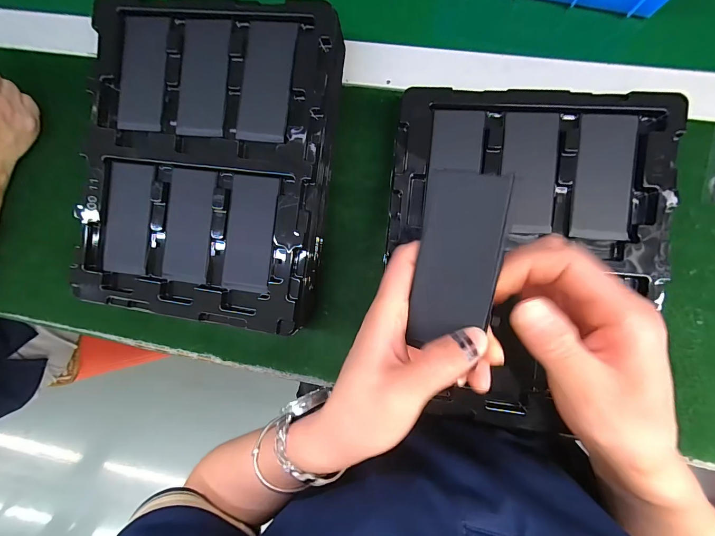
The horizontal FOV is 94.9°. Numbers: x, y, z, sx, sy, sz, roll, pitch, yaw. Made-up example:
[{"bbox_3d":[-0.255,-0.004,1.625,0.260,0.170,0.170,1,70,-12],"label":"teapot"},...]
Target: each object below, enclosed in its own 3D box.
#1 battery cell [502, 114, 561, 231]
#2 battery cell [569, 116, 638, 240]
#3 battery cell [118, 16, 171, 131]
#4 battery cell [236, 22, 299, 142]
[{"bbox_3d":[0.141,-0.078,0.269,0.042,0.004,0.098,3,93,8],"label":"battery cell"},{"bbox_3d":[0.198,-0.073,0.264,0.043,0.005,0.097,3,93,8],"label":"battery cell"},{"bbox_3d":[-0.191,-0.172,0.290,0.043,0.004,0.096,9,93,7],"label":"battery cell"},{"bbox_3d":[-0.076,-0.157,0.278,0.043,0.006,0.099,9,93,7],"label":"battery cell"}]

